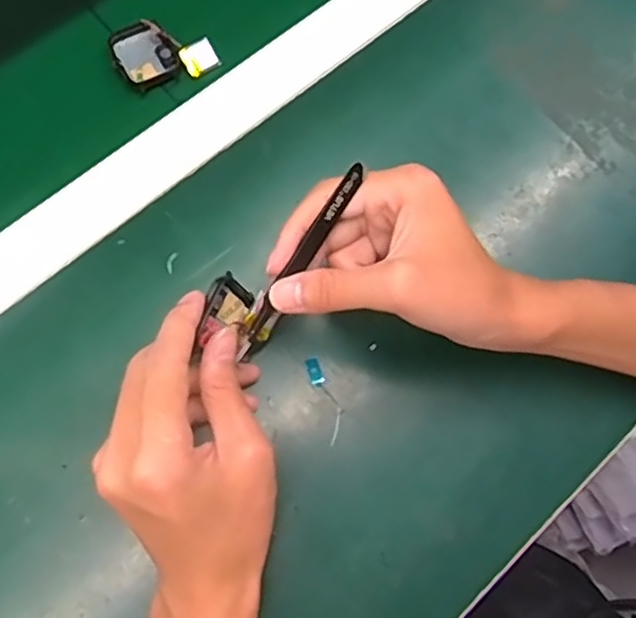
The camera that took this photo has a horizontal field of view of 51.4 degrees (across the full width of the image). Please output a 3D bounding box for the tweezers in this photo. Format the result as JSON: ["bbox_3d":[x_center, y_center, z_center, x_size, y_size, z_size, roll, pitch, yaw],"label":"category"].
[{"bbox_3d":[-0.007,-0.029,0.341,0.010,0.012,0.103,36,99,9],"label":"tweezers"}]

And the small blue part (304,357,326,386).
[{"bbox_3d":[-0.002,0.037,0.388,0.008,0.004,0.016,-19,78,-9],"label":"small blue part"}]

